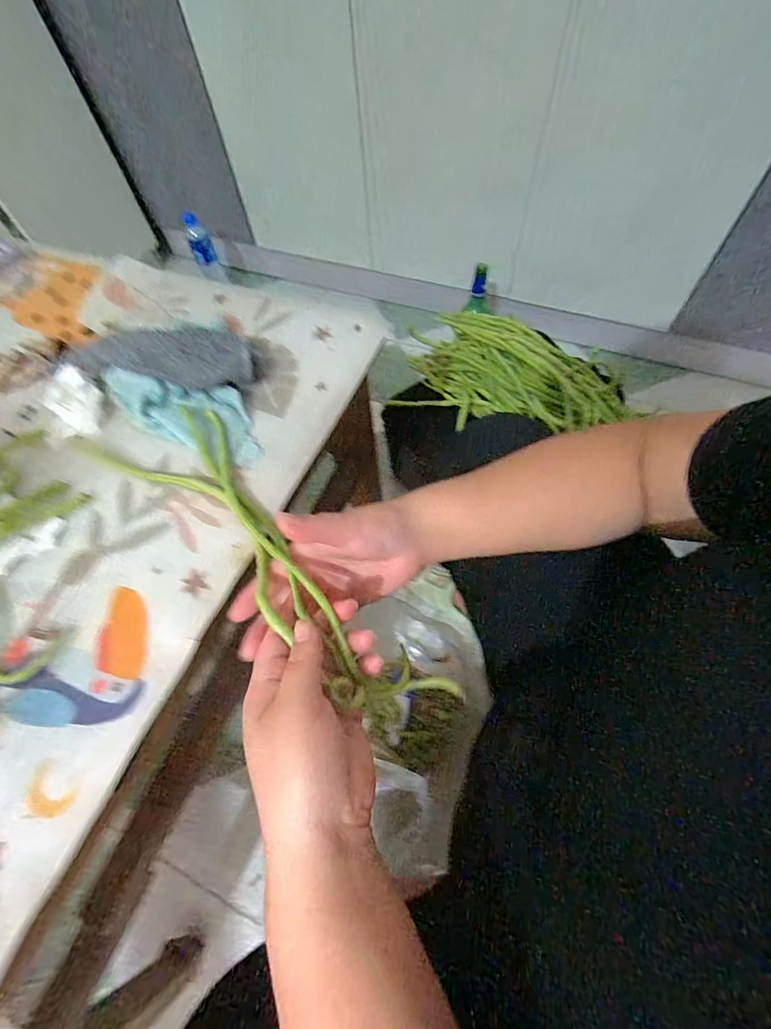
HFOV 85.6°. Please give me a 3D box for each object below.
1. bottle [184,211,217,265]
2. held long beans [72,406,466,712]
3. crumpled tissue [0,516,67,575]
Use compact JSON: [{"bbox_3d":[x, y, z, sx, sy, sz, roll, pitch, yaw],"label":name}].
[{"bbox_3d":[-0.547,-0.799,1.235,0.062,0.157,0.060,-25,62,-10],"label":"bottle"},{"bbox_3d":[-0.095,0.025,0.305,0.092,0.045,0.332,-41,70,-18],"label":"held long beans"},{"bbox_3d":[-0.275,0.023,0.315,0.060,0.009,0.026,-33,64,-14],"label":"crumpled tissue"}]

